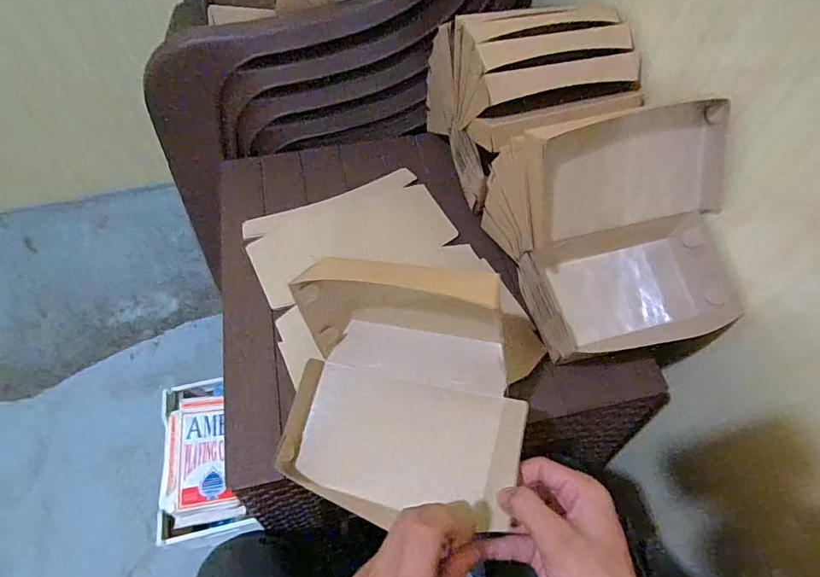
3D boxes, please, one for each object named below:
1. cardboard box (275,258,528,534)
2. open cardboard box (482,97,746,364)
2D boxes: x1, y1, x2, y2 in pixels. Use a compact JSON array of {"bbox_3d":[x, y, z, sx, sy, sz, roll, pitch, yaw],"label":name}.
[{"bbox_3d":[-0.009,0.085,0.413,0.203,0.105,0.196,6,59,6],"label":"cardboard box"},{"bbox_3d":[0.203,-0.063,0.471,0.198,0.161,0.206,-7,57,-7],"label":"open cardboard box"}]

